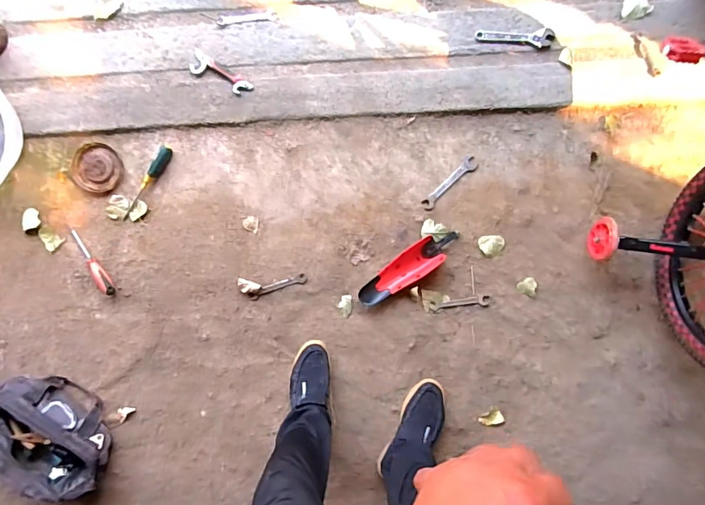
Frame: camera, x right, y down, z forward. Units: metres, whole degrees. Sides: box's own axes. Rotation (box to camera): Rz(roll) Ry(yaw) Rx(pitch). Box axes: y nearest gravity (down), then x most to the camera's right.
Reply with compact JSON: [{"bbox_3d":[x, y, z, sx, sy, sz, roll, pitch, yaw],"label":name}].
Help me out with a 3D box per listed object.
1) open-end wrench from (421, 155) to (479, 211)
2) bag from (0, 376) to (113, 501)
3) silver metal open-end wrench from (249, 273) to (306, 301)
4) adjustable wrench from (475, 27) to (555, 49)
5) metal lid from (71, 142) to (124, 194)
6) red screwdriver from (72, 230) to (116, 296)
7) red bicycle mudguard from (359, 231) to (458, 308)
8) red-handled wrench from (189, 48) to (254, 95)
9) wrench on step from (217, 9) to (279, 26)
[{"bbox_3d":[0.253,-0.177,1.143,0.040,0.007,0.181,44,91,-2],"label":"open-end wrench"},{"bbox_3d":[-0.783,0.454,1.095,0.335,0.135,0.213,20,92,-1],"label":"bag"},{"bbox_3d":[-0.193,0.089,1.146,0.156,0.008,0.027,-19,92,0],"label":"silver metal open-end wrench"},{"bbox_3d":[0.412,-0.543,1.117,0.194,0.011,0.046,-1,92,0],"label":"adjustable wrench"},{"bbox_3d":[-0.665,-0.220,1.149,0.133,0.020,0.122,0,92,0],"label":"metal lid"},{"bbox_3d":[-0.674,0.024,1.145,0.028,0.034,0.192,-30,92,1],"label":"red screwdriver"},{"bbox_3d":[0.142,0.036,1.125,0.293,0.039,0.083,-35,92,1],"label":"red bicycle mudguard"},{"bbox_3d":[-0.338,-0.450,1.121,0.167,0.010,0.057,31,91,-1],"label":"red-handled wrench"},{"bbox_3d":[-0.267,-0.600,1.128,0.153,0.015,0.030,-7,92,0],"label":"wrench on step"}]

